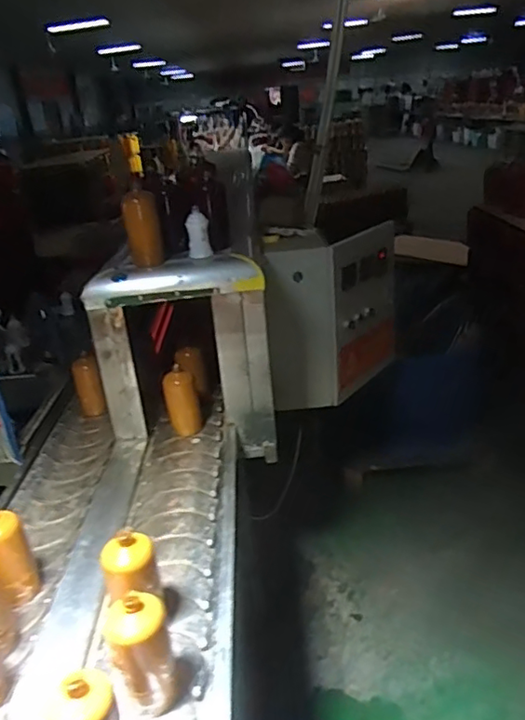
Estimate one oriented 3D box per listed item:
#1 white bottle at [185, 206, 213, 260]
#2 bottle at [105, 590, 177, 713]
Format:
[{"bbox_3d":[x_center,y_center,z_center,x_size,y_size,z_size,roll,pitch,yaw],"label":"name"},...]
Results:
[{"bbox_3d":[-0.153,-0.300,1.384,0.055,0.107,0.038,-6,23,2],"label":"white bottle"},{"bbox_3d":[-0.171,0.406,0.824,0.075,0.185,0.076,-15,20,-20],"label":"bottle"}]

